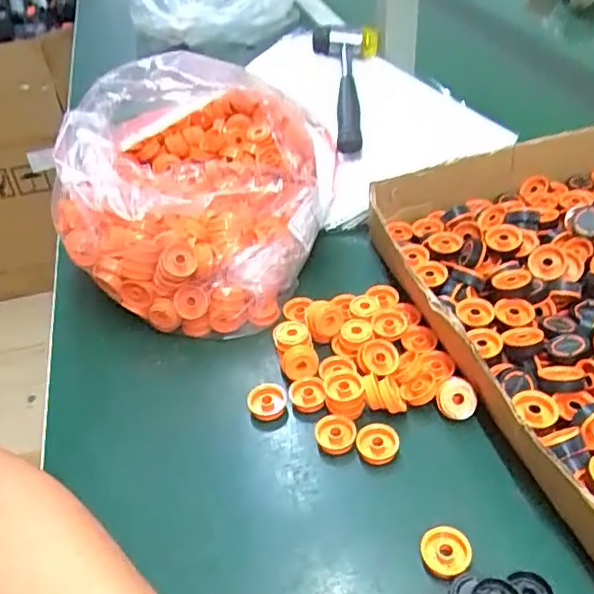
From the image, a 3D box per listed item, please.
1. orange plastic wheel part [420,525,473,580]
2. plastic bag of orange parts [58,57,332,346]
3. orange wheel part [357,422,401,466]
[{"bbox_3d":[0.080,0.137,0.330,0.026,0.007,0.025,-13,41,-8],"label":"orange plastic wheel part"},{"bbox_3d":[-0.082,-0.102,0.509,0.205,0.177,0.225,3,42,10],"label":"plastic bag of orange parts"},{"bbox_3d":[0.051,0.092,0.385,0.025,0.009,0.025,-3,41,3],"label":"orange wheel part"}]

